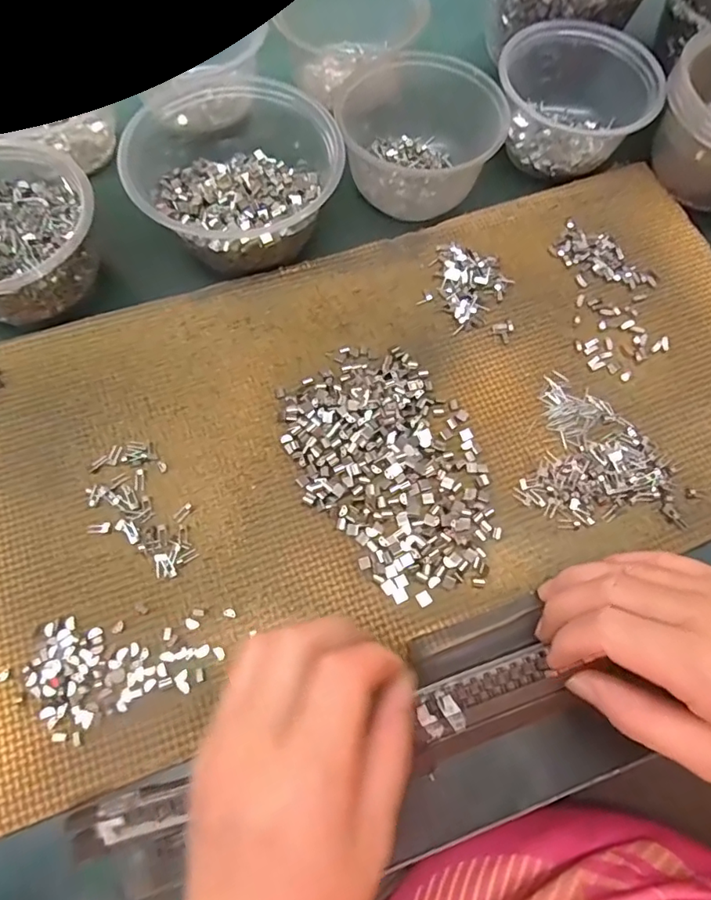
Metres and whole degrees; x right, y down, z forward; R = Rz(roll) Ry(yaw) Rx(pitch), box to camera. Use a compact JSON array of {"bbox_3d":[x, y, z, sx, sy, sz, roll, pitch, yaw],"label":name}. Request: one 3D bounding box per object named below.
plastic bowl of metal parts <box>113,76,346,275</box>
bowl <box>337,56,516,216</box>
[{"bbox_3d":[-0.086,-0.195,0.354,0.129,0.052,0.151,-28,73,-12],"label":"plastic bowl of metal parts"},{"bbox_3d":[0.047,-0.236,0.378,0.105,0.047,0.109,1,70,-2],"label":"bowl"}]

